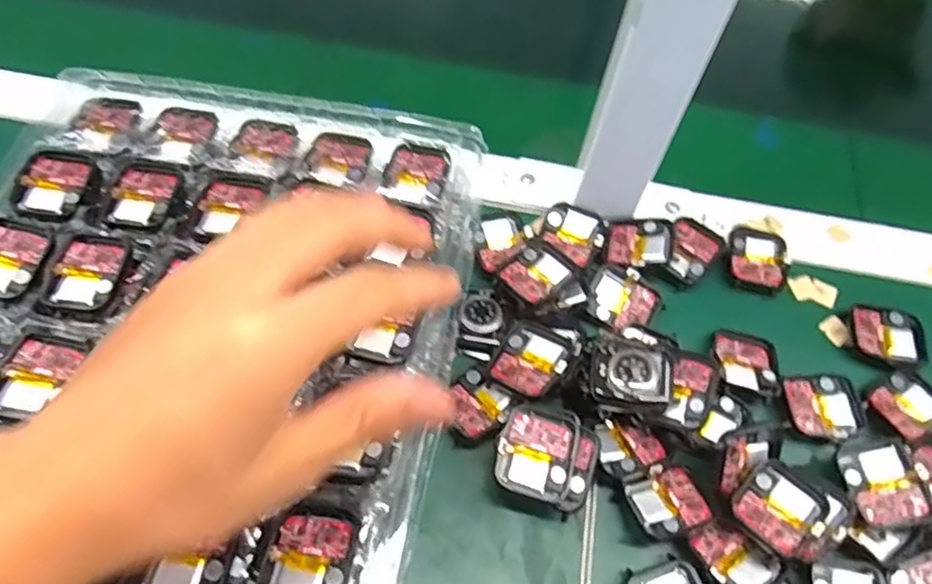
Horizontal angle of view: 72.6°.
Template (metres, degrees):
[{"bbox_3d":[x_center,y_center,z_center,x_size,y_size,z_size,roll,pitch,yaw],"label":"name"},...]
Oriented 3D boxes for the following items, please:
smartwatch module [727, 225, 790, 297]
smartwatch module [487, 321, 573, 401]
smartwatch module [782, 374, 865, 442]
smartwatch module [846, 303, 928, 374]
[{"bbox_3d":[0.186,-0.022,0.406,0.036,0.008,0.048,12,59,3],"label":"smartwatch module"},{"bbox_3d":[0.036,0.037,0.348,0.039,0.011,0.042,25,57,25],"label":"smartwatch module"},{"bbox_3d":[0.199,0.064,0.354,0.042,0.004,0.038,4,59,-2],"label":"smartwatch module"},{"bbox_3d":[0.254,0.028,0.381,0.043,0.008,0.041,12,59,2],"label":"smartwatch module"}]

